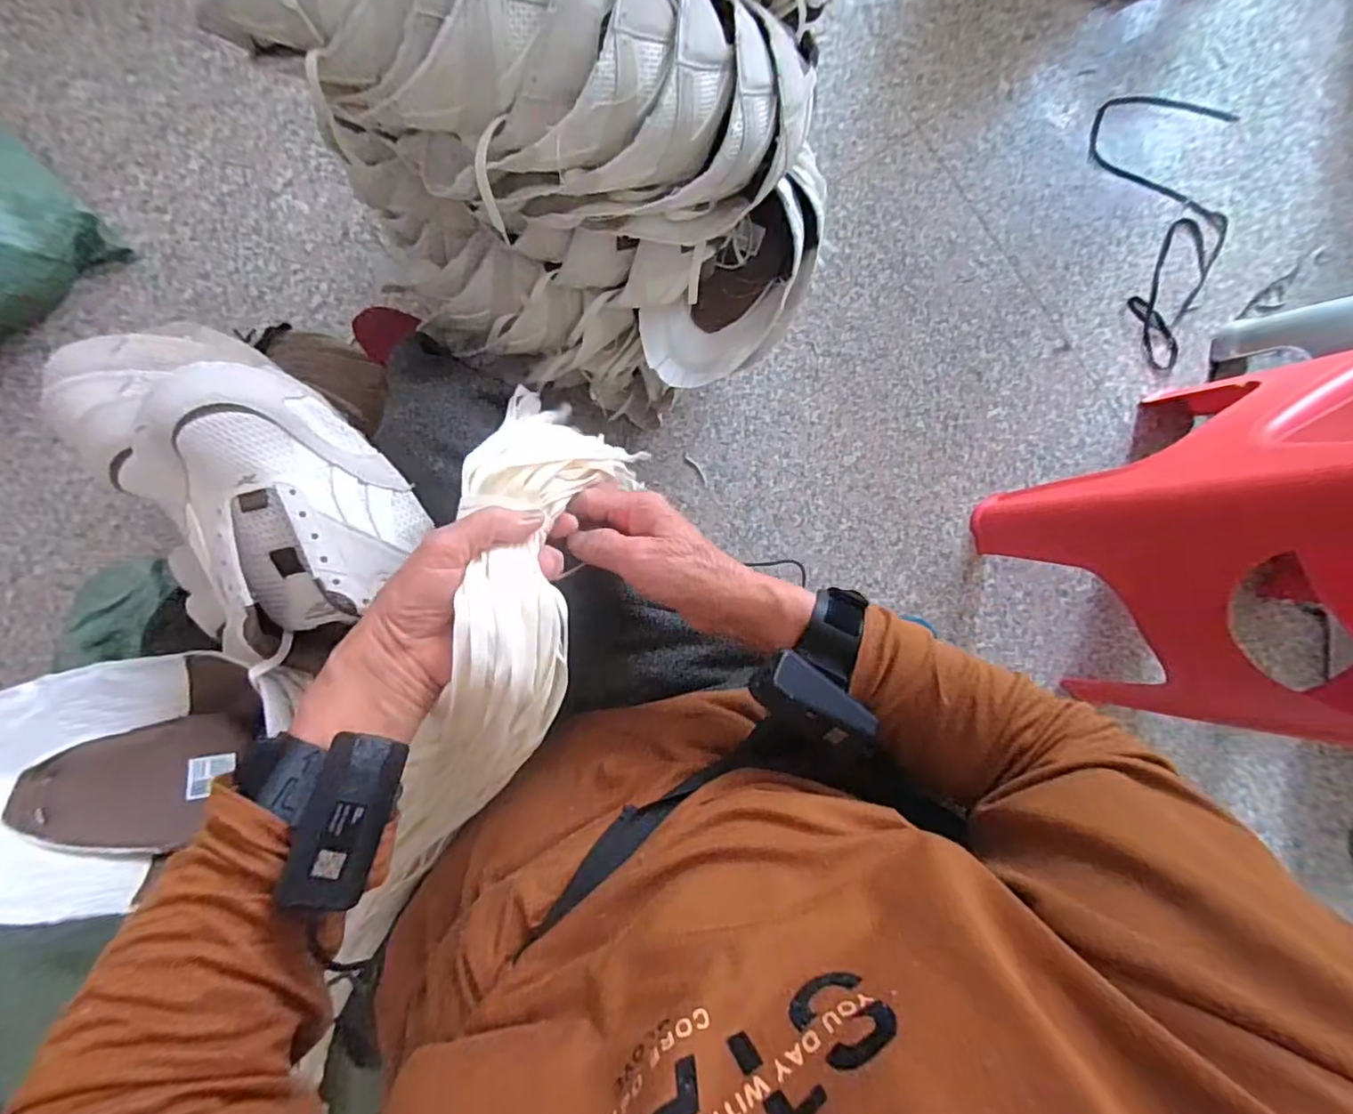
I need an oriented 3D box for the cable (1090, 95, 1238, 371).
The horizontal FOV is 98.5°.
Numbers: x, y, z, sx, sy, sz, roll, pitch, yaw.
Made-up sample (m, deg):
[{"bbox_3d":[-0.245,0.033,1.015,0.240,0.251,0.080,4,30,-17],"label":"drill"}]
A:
[{"bbox_3d":[0.795,-0.530,0.940,0.226,0.015,0.447,-1,90,-5],"label":"cable"}]

